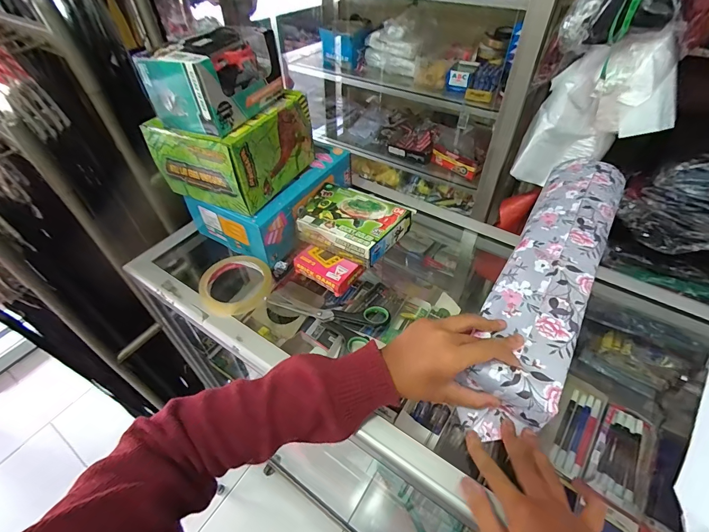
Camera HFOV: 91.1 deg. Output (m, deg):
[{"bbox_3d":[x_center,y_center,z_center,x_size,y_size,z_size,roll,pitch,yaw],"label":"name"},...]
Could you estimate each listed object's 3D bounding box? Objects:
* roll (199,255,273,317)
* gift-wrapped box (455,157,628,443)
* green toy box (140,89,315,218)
[{"bbox_3d":[-0.161,0.023,0.474,0.090,0.018,0.087,-11,48,-8],"label":"roll"},{"bbox_3d":[0.253,-0.004,0.444,0.098,0.058,0.460,24,56,22],"label":"gift-wrapped box"},{"bbox_3d":[-0.167,-0.171,0.488,0.145,0.103,0.163,19,51,18],"label":"green toy box"}]

